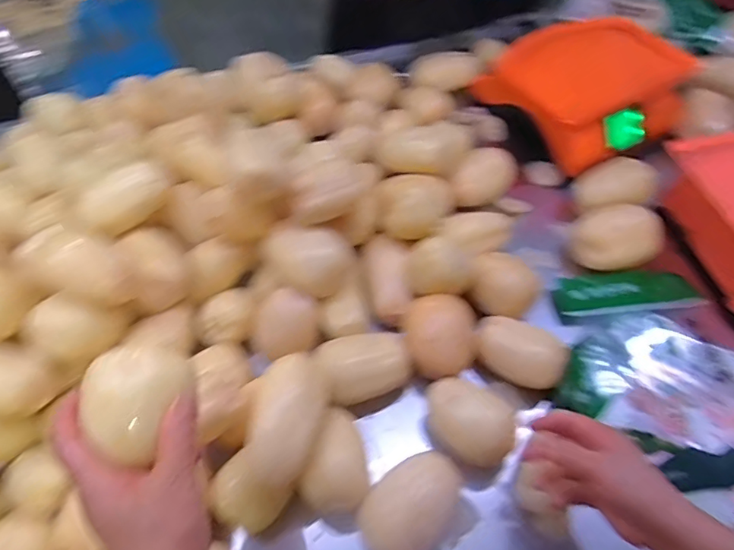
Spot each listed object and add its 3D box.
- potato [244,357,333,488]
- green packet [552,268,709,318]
[{"bbox_3d":[-0.081,0.151,0.533,0.069,0.066,0.135,4,55,5],"label":"potato"},{"bbox_3d":[0.362,0.019,0.703,0.198,0.033,0.083,-6,55,-3],"label":"green packet"}]

